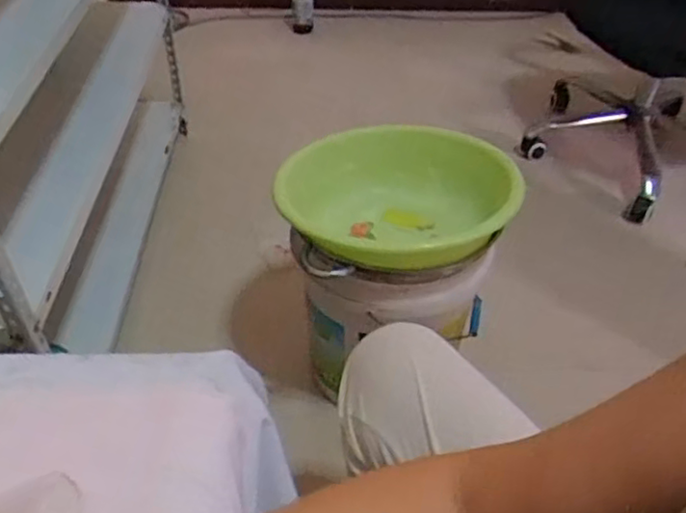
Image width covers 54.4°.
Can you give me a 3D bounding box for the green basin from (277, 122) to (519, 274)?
[{"bbox_3d":[0.086,-0.063,0.943,0.288,0.127,0.301,4,42,-4],"label":"green basin"}]

